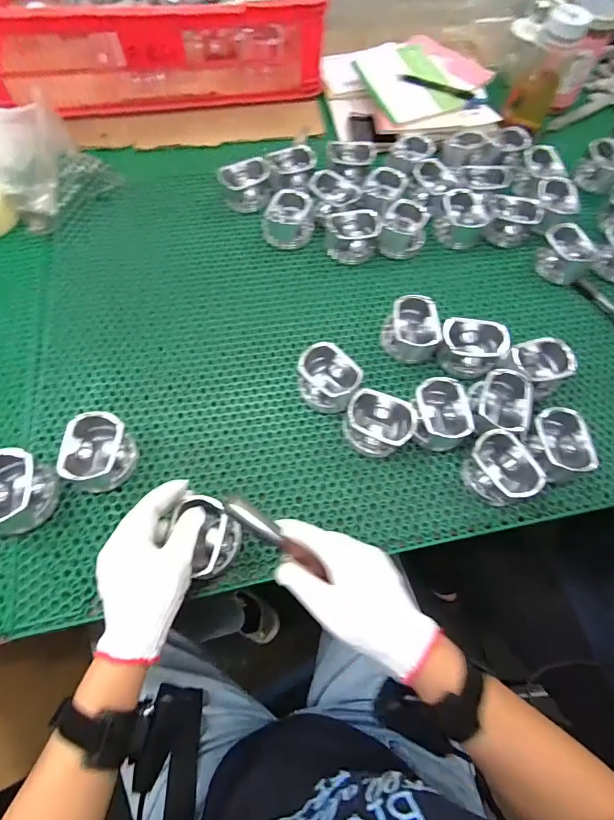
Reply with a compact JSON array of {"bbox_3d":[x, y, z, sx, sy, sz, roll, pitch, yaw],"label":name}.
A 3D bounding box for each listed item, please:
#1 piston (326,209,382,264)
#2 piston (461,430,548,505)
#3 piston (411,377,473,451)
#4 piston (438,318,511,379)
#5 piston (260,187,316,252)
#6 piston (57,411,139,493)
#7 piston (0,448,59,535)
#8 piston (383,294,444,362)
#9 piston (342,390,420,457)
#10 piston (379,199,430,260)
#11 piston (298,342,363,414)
[{"bbox_3d":[0.067,-0.262,0.590,0.078,0.049,0.069,15,66,5],"label":"piston"},{"bbox_3d":[0.218,0.068,0.452,0.065,0.049,0.078,-24,68,-12],"label":"piston"},{"bbox_3d":[0.158,0.003,0.472,0.065,0.053,0.074,6,65,1],"label":"piston"},{"bbox_3d":[0.214,-0.082,0.516,0.079,0.050,0.064,13,66,4],"label":"piston"},{"bbox_3d":[-0.028,-0.293,0.603,0.074,0.054,0.074,8,65,2],"label":"piston"},{"bbox_3d":[-0.227,0.044,0.435,0.061,0.057,0.076,2,65,-1],"label":"piston"},{"bbox_3d":[-0.307,0.085,0.417,0.065,0.052,0.079,-6,65,-4],"label":"piston"},{"bbox_3d":[0.140,-0.110,0.523,0.069,0.059,0.068,10,65,3],"label":"piston"},{"bbox_3d":[0.083,0.017,0.464,0.076,0.053,0.058,17,66,6],"label":"piston"},{"bbox_3d":[0.151,-0.276,0.605,0.065,0.053,0.064,19,66,7],"label":"piston"},{"bbox_3d":[0.025,-0.036,0.485,0.076,0.050,0.065,38,70,15],"label":"piston"}]

